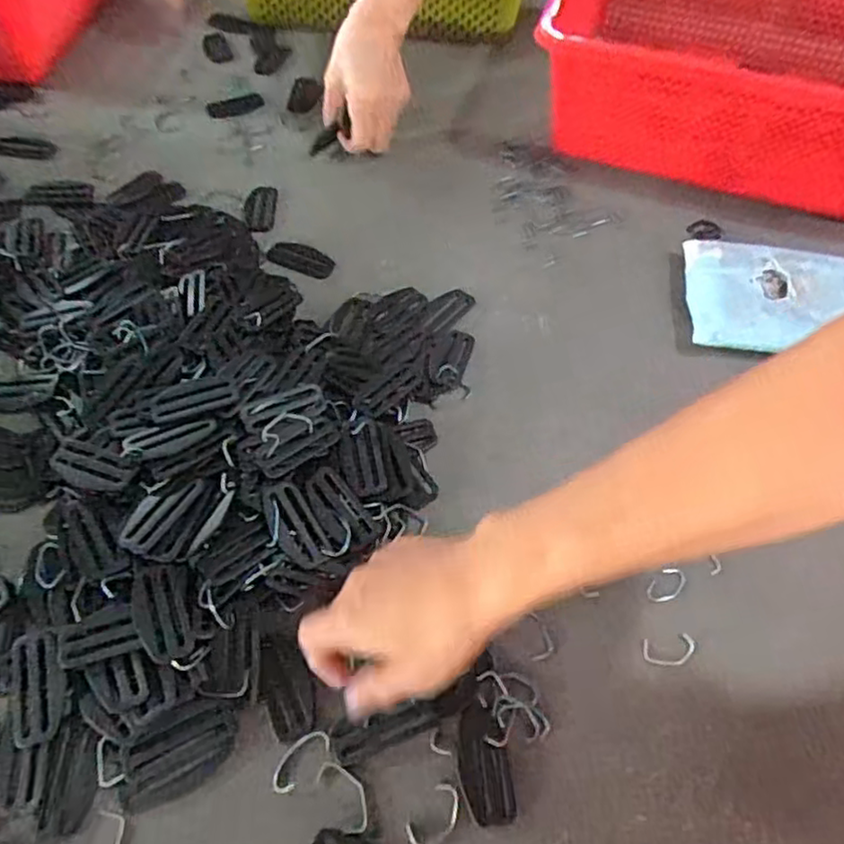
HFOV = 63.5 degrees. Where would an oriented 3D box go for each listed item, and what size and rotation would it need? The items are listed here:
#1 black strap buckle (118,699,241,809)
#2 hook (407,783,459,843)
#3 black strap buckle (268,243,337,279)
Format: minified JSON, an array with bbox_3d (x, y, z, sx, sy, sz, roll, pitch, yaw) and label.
[{"bbox_3d":[-0.132,0.176,0.366,0.063,0.006,0.039,-21,60,-18],"label":"black strap buckle"},{"bbox_3d":[0.008,0.206,0.356,0.019,0.004,0.034,38,61,19],"label":"hook"},{"bbox_3d":[-0.102,-0.136,0.569,0.058,0.007,0.025,23,57,10],"label":"black strap buckle"}]

